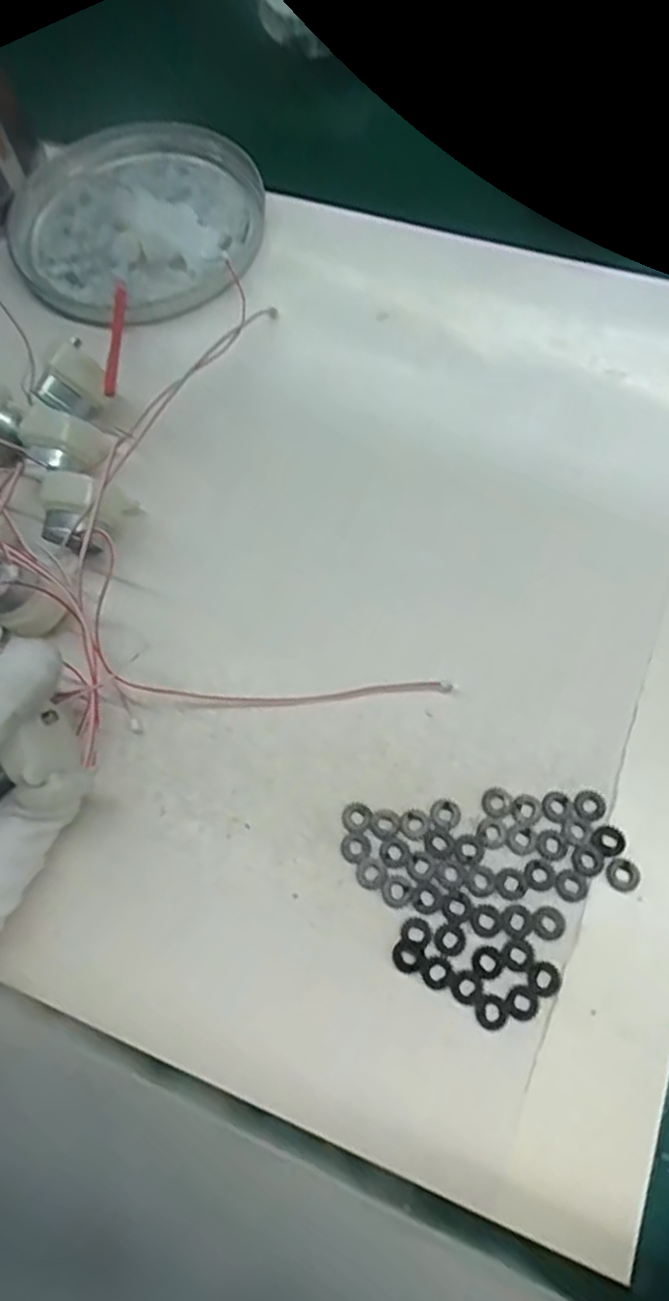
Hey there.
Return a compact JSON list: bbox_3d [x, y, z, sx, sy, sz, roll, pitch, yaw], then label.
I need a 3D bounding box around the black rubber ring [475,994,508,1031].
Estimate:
[{"bbox_3d":[0.050,0.114,0.226,0.010,0.004,0.010,-1,67,3],"label":"black rubber ring"}]

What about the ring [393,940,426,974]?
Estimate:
[{"bbox_3d":[0.024,0.099,0.232,0.010,0.004,0.009,21,70,12],"label":"ring"}]

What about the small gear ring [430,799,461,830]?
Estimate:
[{"bbox_3d":[0.039,0.057,0.251,0.010,0.004,0.010,-1,67,3],"label":"small gear ring"}]

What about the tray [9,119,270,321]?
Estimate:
[{"bbox_3d":[-0.105,-0.232,0.381,0.128,0.017,0.151,-21,67,-6],"label":"tray"}]

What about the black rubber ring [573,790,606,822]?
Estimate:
[{"bbox_3d":[0.089,0.054,0.250,0.011,0.004,0.010,-1,67,3],"label":"black rubber ring"}]

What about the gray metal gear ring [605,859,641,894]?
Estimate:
[{"bbox_3d":[0.097,0.075,0.240,0.011,0.004,0.011,-1,67,3],"label":"gray metal gear ring"}]

